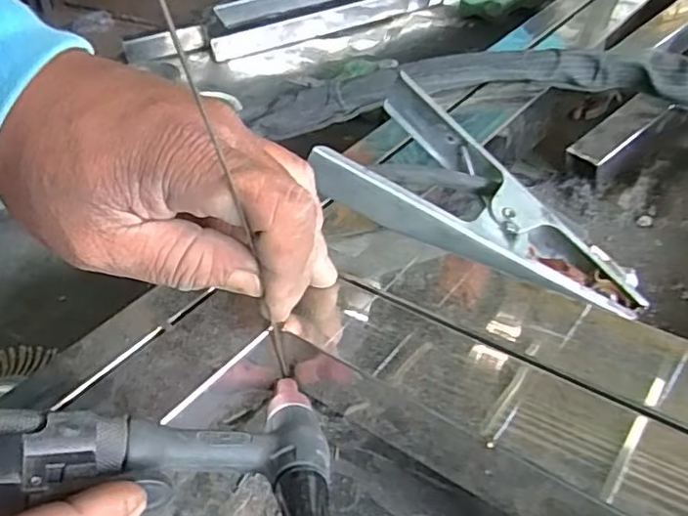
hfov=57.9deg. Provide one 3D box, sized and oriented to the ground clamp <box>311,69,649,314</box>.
[{"bbox_3d":[0.072,-0.021,0.311,0.158,0.030,0.076,33,52,7],"label":"ground clamp"}]

